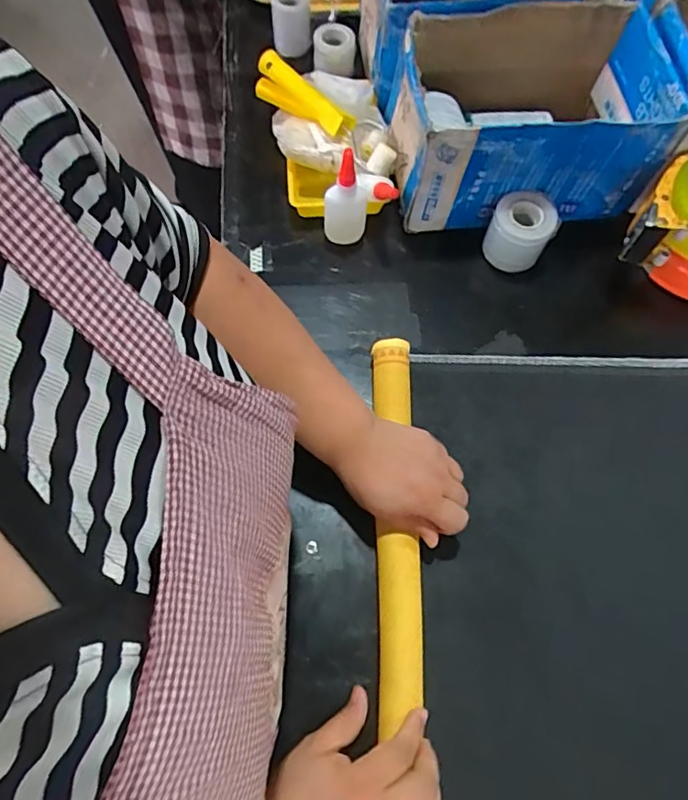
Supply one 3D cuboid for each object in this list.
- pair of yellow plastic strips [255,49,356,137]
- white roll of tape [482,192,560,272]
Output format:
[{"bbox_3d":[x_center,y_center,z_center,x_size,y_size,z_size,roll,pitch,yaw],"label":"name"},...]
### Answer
[{"bbox_3d":[-0.048,-0.359,0.665,0.140,0.046,0.029,40,72,14],"label":"pair of yellow plastic strips"},{"bbox_3d":[0.201,-0.192,0.643,0.066,0.078,0.061,1,67,-1],"label":"white roll of tape"}]

